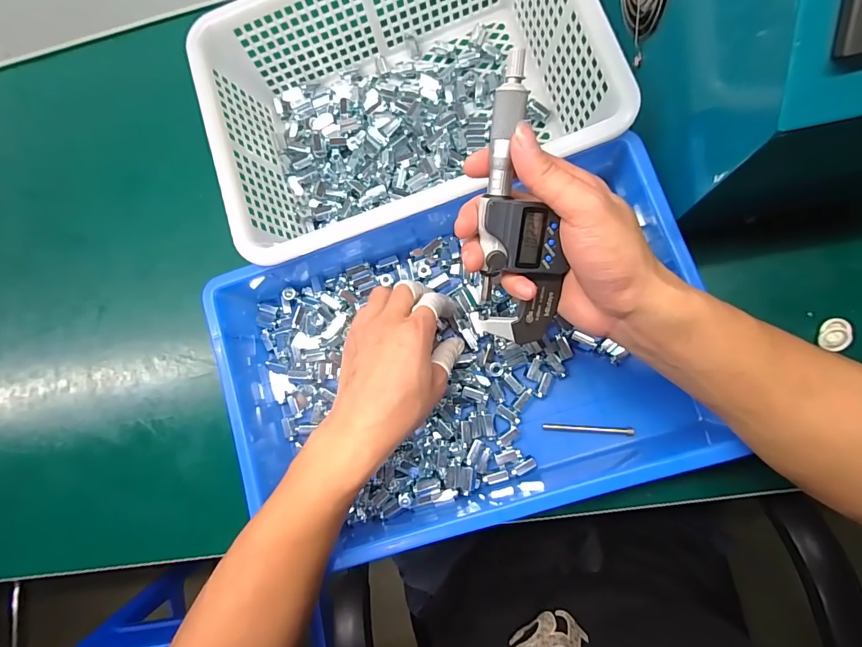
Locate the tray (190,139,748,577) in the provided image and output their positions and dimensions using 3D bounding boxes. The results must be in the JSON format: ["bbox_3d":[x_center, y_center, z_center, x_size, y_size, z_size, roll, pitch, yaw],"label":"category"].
[{"bbox_3d":[0.022,0.031,0.335,0.380,0.071,0.259,-16,81,6],"label":"tray"}]

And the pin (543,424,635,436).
[{"bbox_3d":[0.129,0.087,0.339,0.070,0.006,0.006,0,83,8],"label":"pin"}]

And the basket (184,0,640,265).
[{"bbox_3d":[-0.025,-0.194,0.358,0.314,0.083,0.229,-18,81,6],"label":"basket"}]

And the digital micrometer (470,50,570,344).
[{"bbox_3d":[0.048,-0.061,0.242,0.054,0.017,0.162,-6,111,8],"label":"digital micrometer"}]

